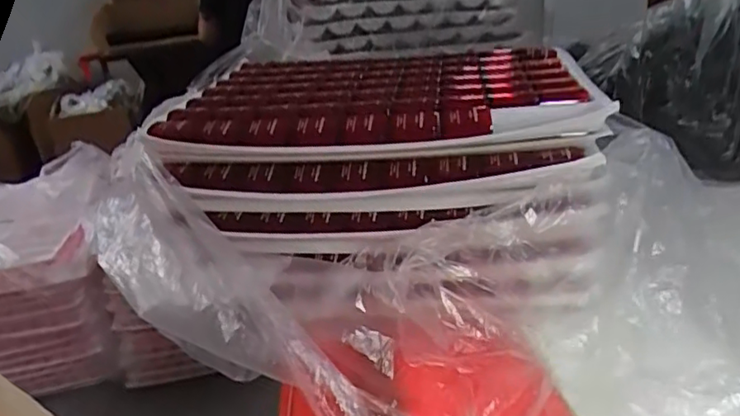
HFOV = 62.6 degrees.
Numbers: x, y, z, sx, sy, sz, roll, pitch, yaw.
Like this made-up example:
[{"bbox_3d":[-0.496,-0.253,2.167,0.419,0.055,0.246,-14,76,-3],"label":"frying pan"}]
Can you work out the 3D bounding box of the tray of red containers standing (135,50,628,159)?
[{"bbox_3d":[0.004,-0.111,0.597,0.391,0.035,0.279,-1,26,12],"label":"tray of red containers standing"}]

